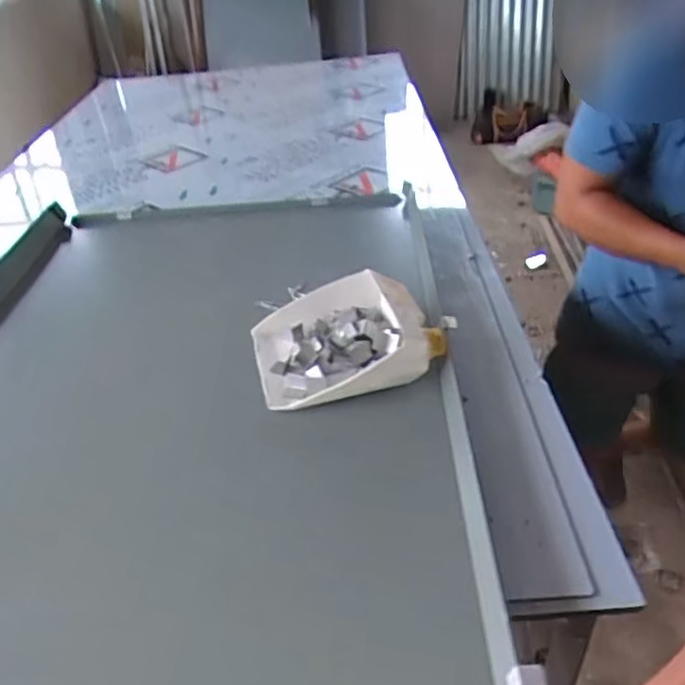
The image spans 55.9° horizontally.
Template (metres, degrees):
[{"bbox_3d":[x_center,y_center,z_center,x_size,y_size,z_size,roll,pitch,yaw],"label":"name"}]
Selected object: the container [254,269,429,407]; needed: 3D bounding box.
[{"bbox_3d":[-0.008,-0.015,1.013,0.266,0.087,0.204,-10,36,-6],"label":"container"}]

